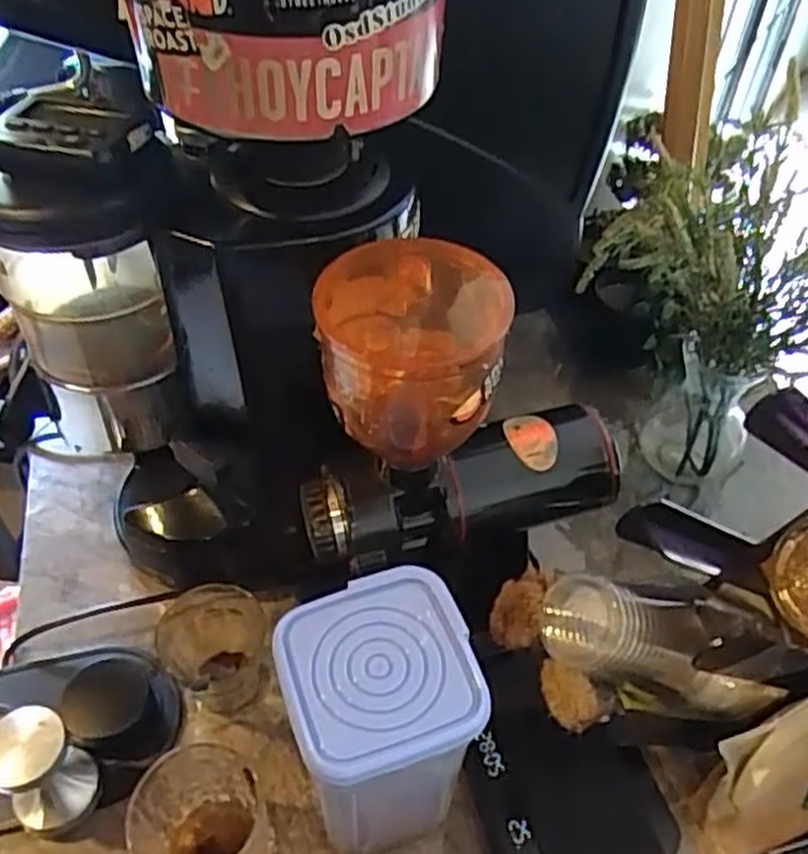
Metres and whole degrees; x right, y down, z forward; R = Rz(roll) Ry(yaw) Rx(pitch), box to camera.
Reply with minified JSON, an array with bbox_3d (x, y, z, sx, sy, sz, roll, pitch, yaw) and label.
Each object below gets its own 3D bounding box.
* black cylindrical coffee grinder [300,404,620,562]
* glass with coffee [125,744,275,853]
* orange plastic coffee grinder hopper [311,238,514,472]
[{"bbox_3d":[0.040,0.041,0.529,0.215,0.060,0.058,-13,49,-14],"label":"black cylindrical coffee grinder"},{"bbox_3d":[-0.131,0.265,0.509,0.084,0.083,0.076,29,52,23],"label":"glass with coffee"},{"bbox_3d":[0.006,-0.040,0.441,0.099,0.105,0.095,5,47,3],"label":"orange plastic coffee grinder hopper"}]

